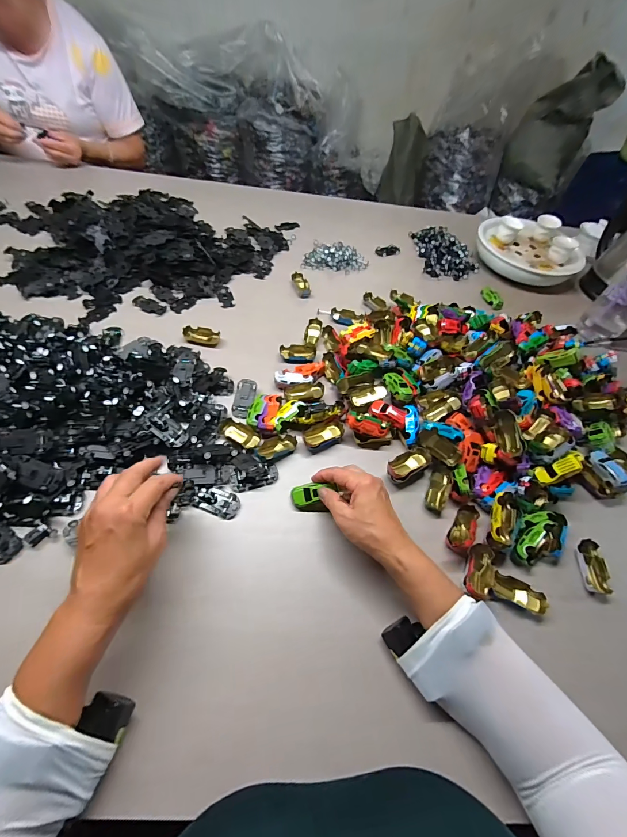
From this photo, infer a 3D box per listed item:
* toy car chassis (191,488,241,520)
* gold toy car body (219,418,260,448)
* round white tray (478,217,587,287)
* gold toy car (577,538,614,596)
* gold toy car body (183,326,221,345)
[{"bbox_3d":[-0.126,0.106,0.446,0.060,0.013,0.033,17,57,6],"label":"toy car chassis"},{"bbox_3d":[-0.107,0.023,0.507,0.071,0.021,0.030,31,59,15],"label":"gold toy car body"},{"bbox_3d":[0.521,-0.412,0.833,0.183,0.075,0.240,-24,62,-22],"label":"round white tray"},{"bbox_3d":[0.358,0.190,0.442,0.026,0.015,0.063,10,56,2],"label":"gold toy car"},{"bbox_3d":[-0.195,-0.147,0.606,0.060,0.018,0.027,4,55,-6],"label":"gold toy car body"}]

